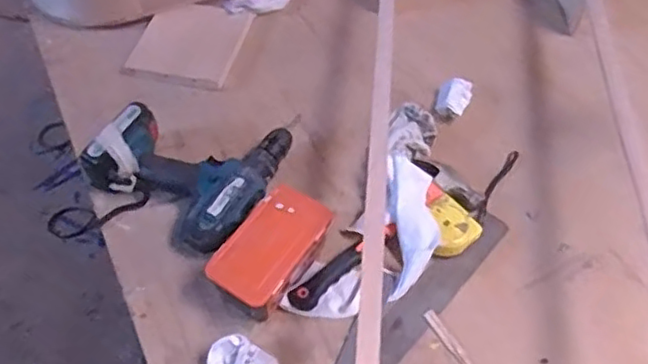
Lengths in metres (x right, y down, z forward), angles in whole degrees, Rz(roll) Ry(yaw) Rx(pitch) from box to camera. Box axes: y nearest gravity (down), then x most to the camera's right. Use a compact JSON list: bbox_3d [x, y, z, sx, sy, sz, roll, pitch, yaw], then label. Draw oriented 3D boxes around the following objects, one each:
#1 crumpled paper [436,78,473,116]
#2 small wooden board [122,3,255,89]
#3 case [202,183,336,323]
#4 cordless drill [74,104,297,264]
[{"bbox_3d":[0.182,-0.118,0.895,0.044,0.027,0.054,13,55,9],"label":"crumpled paper"},{"bbox_3d":[-0.202,-0.215,0.969,0.149,0.015,0.161,9,55,6],"label":"small wooden board"},{"bbox_3d":[-0.058,0.081,0.733,0.086,0.063,0.145,34,61,21],"label":"case"},{"bbox_3d":[-0.167,-0.025,0.817,0.207,0.083,0.206,26,58,17],"label":"cordless drill"}]

